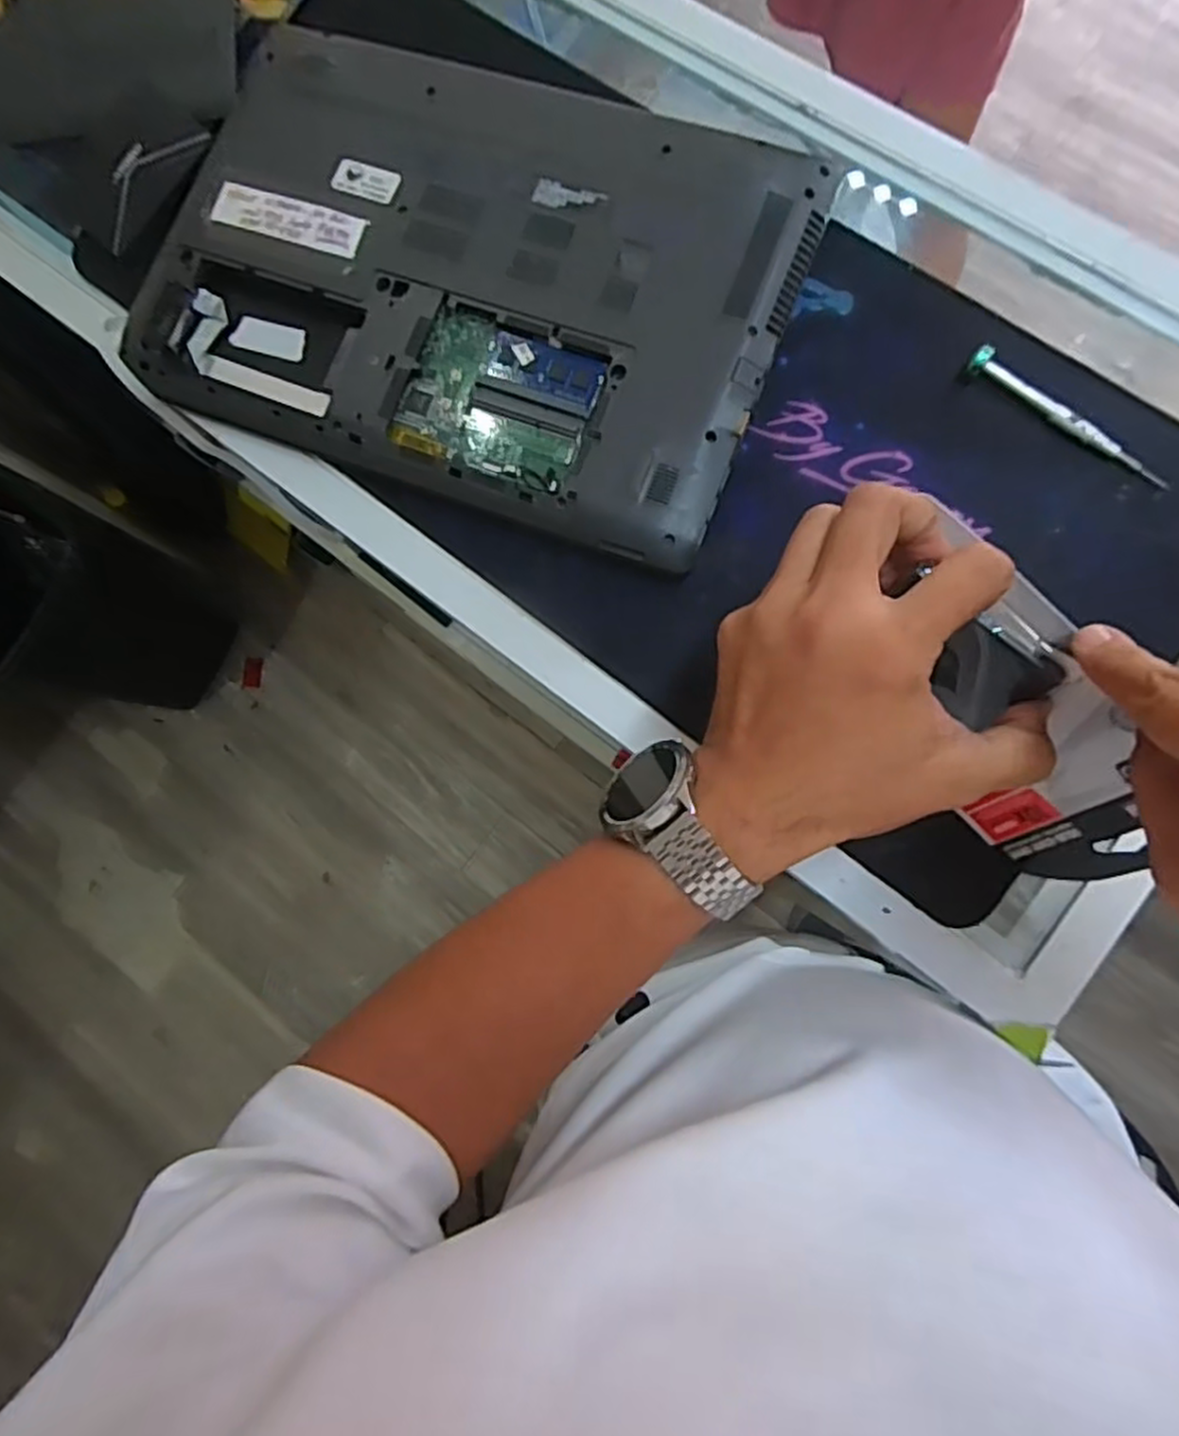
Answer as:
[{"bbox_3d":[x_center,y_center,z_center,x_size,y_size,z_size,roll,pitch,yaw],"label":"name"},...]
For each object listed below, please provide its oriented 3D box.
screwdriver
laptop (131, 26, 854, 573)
[{"bbox_3d":[0.259,-0.162,0.395,0.121,0.016,0.011,37,88,10],"label":"screwdriver"},{"bbox_3d":[-0.075,-0.258,0.434,0.370,0.022,0.250,22,85,9],"label":"laptop"}]

